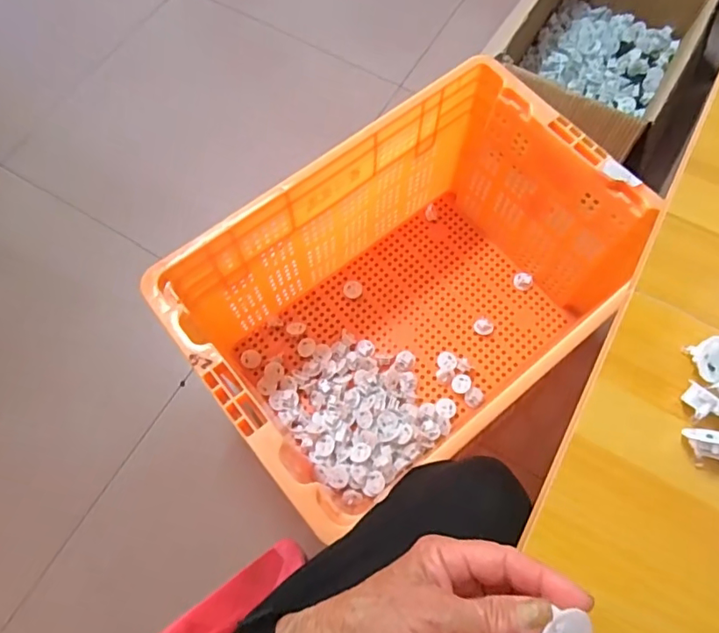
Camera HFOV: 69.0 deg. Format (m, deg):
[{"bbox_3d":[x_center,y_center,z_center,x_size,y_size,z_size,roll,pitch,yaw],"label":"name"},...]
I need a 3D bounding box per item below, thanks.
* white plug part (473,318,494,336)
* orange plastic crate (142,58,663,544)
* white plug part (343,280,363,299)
[{"bbox_3d":[0.217,0.017,0.910,0.034,0.013,0.030,25,71,9],"label":"white plug part"},{"bbox_3d":[0.064,-0.027,0.779,0.566,0.305,0.353,-36,73,-13],"label":"orange plastic crate"},{"bbox_3d":[-0.012,-0.048,0.936,0.035,0.005,0.036,1,69,1],"label":"white plug part"}]

